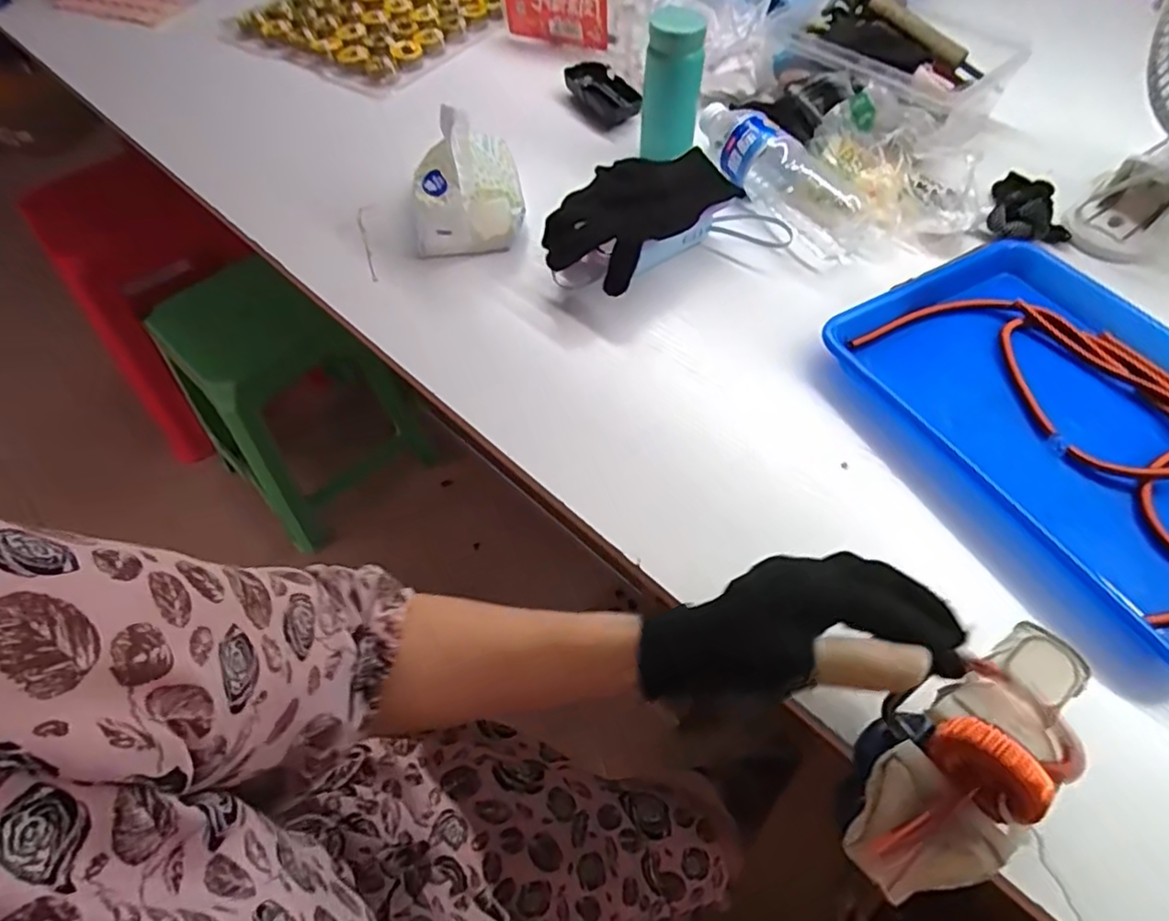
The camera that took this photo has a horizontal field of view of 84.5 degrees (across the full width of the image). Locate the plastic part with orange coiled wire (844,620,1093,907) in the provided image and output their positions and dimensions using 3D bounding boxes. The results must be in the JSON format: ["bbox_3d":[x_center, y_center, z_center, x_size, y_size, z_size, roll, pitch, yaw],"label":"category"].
[{"bbox_3d":[0.182,0.120,0.290,0.156,0.062,0.063,-28,59,-25],"label":"plastic part with orange coiled wire"}]

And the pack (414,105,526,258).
[{"bbox_3d":[-0.110,-0.267,0.596,0.096,0.096,0.117,-7,57,-4],"label":"pack"}]

